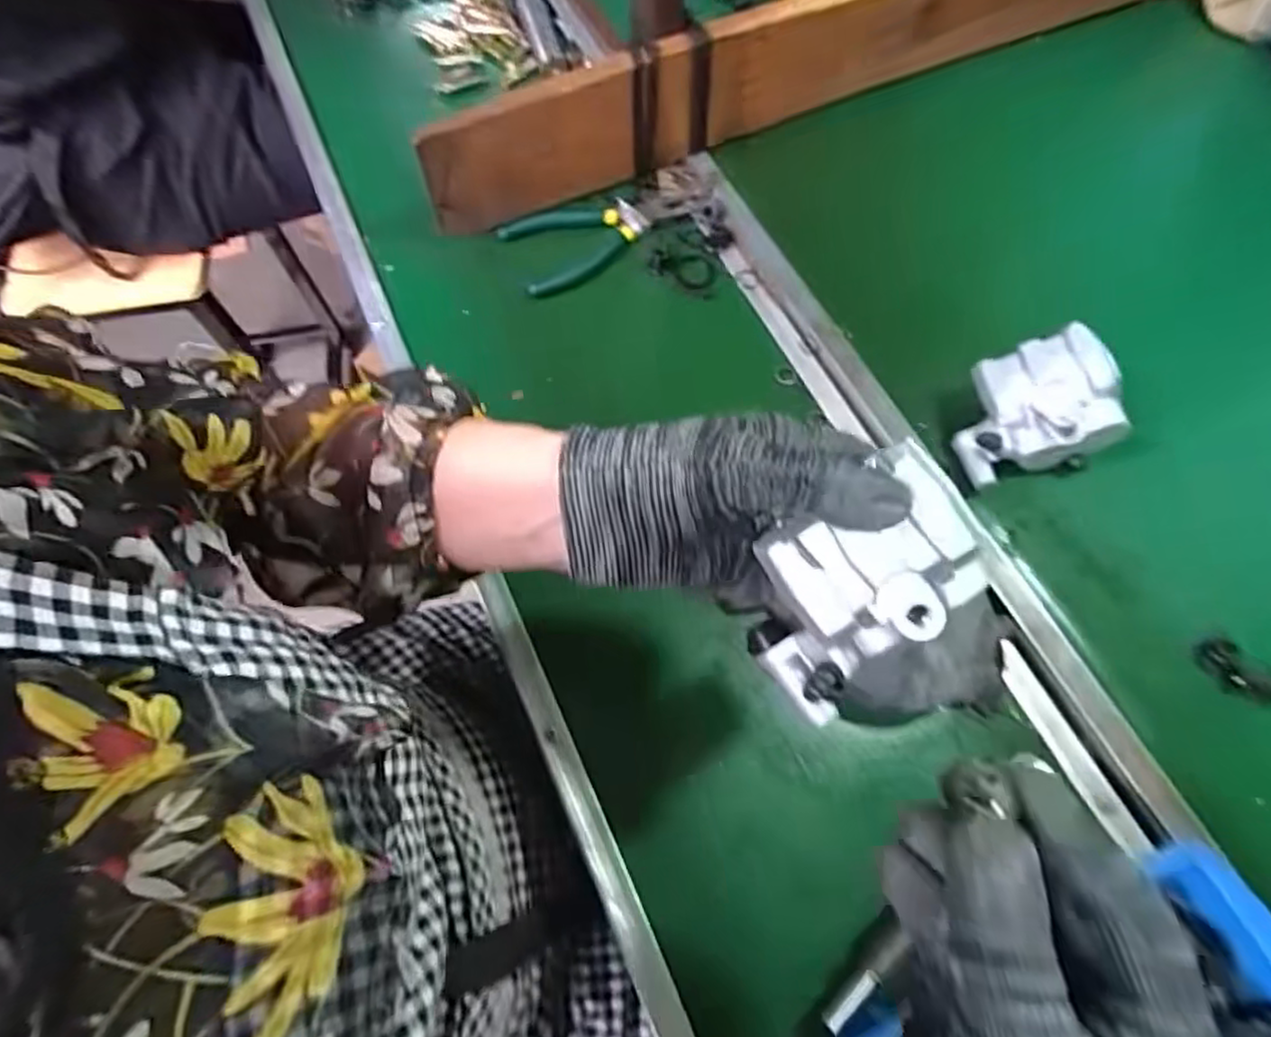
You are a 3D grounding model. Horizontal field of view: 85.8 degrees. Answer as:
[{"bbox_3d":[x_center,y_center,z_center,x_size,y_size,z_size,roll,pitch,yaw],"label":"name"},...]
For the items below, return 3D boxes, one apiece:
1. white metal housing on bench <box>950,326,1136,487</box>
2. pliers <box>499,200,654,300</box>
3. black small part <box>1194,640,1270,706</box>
[{"bbox_3d":[0.256,-0.067,0.442,0.098,0.041,0.084,-19,83,20],"label":"white metal housing on bench"},{"bbox_3d":[-0.044,-0.216,0.534,0.121,0.011,0.071,-26,69,-10],"label":"pliers"},{"bbox_3d":[0.355,0.093,0.398,0.049,0.021,0.016,36,72,15],"label":"black small part"}]

